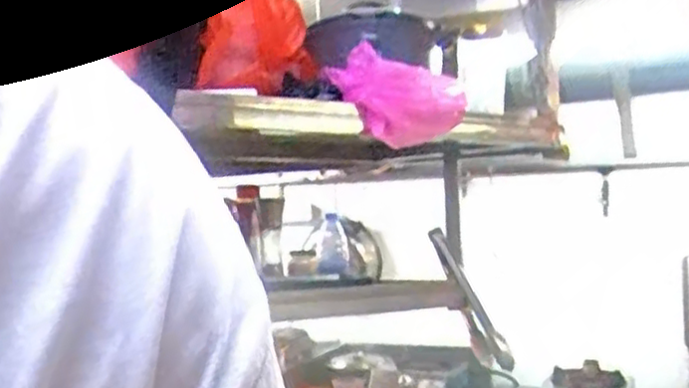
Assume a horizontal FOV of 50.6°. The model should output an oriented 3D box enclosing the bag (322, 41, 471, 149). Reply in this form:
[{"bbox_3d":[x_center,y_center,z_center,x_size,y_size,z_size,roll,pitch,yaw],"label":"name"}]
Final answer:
[{"bbox_3d":[0.098,-0.152,1.191,0.232,0.142,0.069,1,-5,-27],"label":"bag"}]

